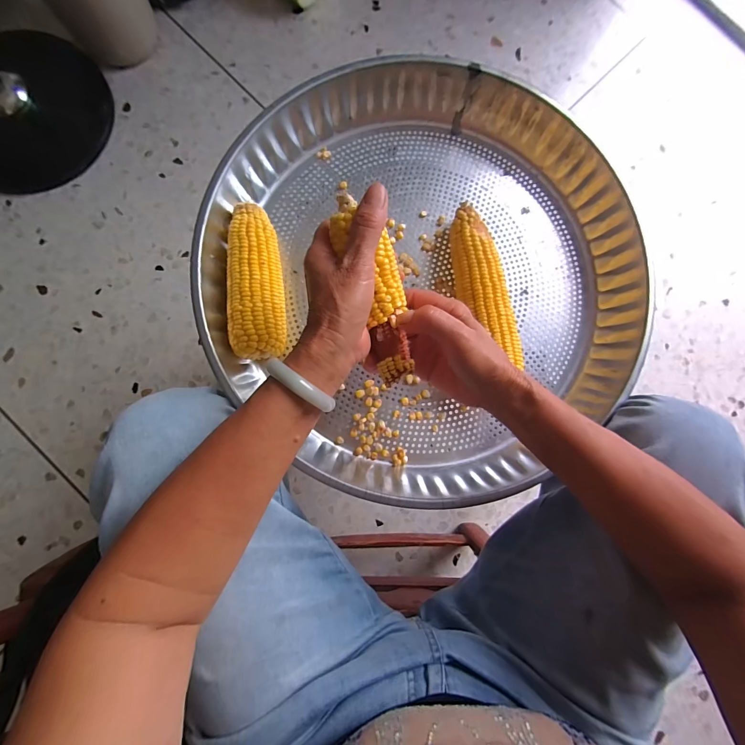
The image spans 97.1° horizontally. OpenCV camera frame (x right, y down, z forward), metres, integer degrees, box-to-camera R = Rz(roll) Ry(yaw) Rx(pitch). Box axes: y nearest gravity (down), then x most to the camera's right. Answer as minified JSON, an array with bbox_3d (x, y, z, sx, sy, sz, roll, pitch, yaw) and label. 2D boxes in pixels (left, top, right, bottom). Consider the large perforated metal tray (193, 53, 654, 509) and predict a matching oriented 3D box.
[{"bbox_3d":[0.064,-0.117,0.389,0.477,0.062,0.475,44,83,2],"label":"large perforated metal tray"}]

